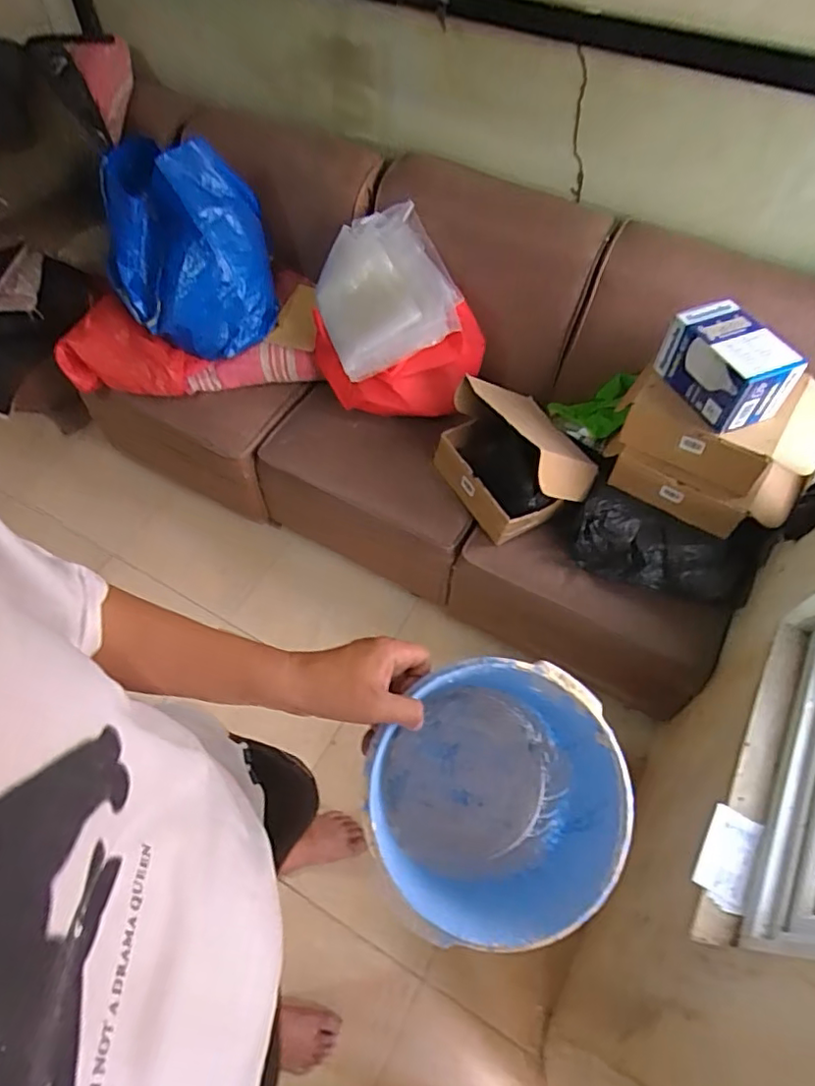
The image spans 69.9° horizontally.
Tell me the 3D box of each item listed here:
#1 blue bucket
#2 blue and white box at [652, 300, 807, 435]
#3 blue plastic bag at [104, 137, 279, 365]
[{"bbox_3d":[0.073,0.236,0.543,0.207,0.222,0.214,0,59,0],"label":"blue bucket"},{"bbox_3d":[0.555,-0.312,1.024,0.124,0.125,0.211,-26,62,-14],"label":"blue and white box"},{"bbox_3d":[-0.548,-0.744,1.470,0.373,0.321,0.473,-15,60,-8],"label":"blue plastic bag"}]

